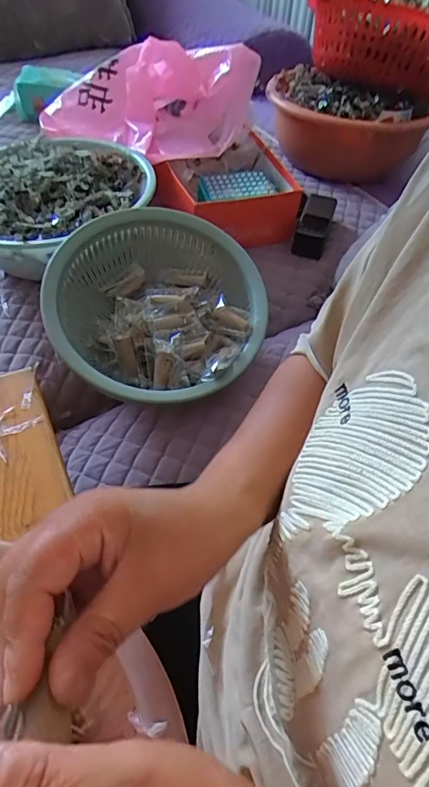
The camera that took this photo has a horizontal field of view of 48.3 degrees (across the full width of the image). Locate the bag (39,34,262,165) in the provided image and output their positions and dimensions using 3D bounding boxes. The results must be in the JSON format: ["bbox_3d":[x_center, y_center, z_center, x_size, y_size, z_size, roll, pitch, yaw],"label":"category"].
[{"bbox_3d":[-0.119,-0.534,0.849,0.331,0.152,0.206,33,56,23],"label":"bag"}]

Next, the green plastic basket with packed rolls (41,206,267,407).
[{"bbox_3d":[-0.085,-0.111,0.662,0.277,0.131,0.274,0,69,-16],"label":"green plastic basket with packed rolls"}]

